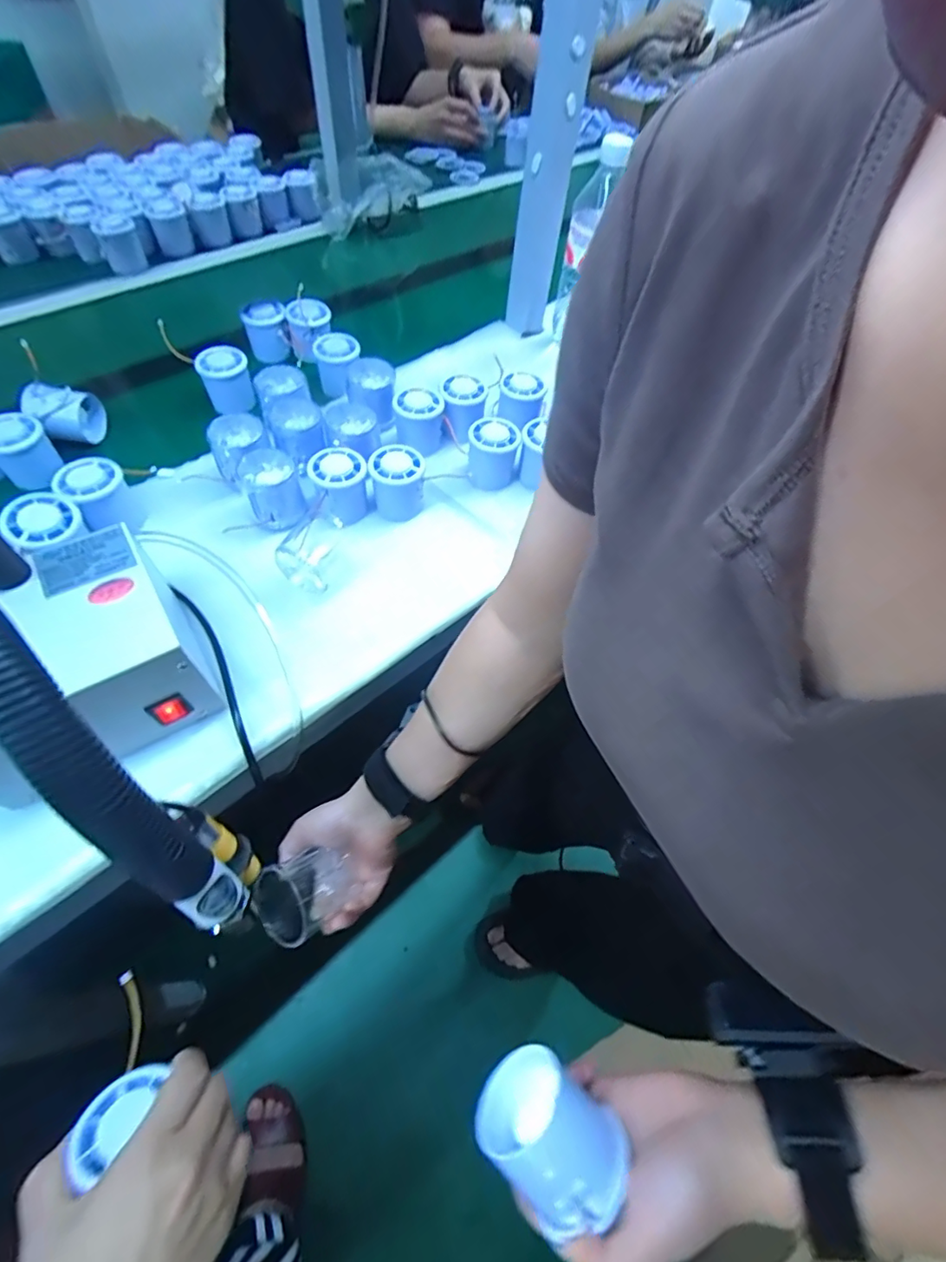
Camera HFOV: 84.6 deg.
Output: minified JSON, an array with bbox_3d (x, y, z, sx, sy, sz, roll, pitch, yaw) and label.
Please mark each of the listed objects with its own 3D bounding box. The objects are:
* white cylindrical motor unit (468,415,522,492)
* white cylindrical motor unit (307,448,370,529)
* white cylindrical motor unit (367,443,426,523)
[{"bbox_3d":[0.023,-0.196,0.580,0.055,0.061,0.053,2,58,-3],"label":"white cylindrical motor unit"},{"bbox_3d":[-0.137,-0.150,0.535,0.056,0.056,0.057,-15,60,-14],"label":"white cylindrical motor unit"},{"bbox_3d":[-0.079,-0.153,0.542,0.053,0.058,0.053,2,58,-3],"label":"white cylindrical motor unit"}]

